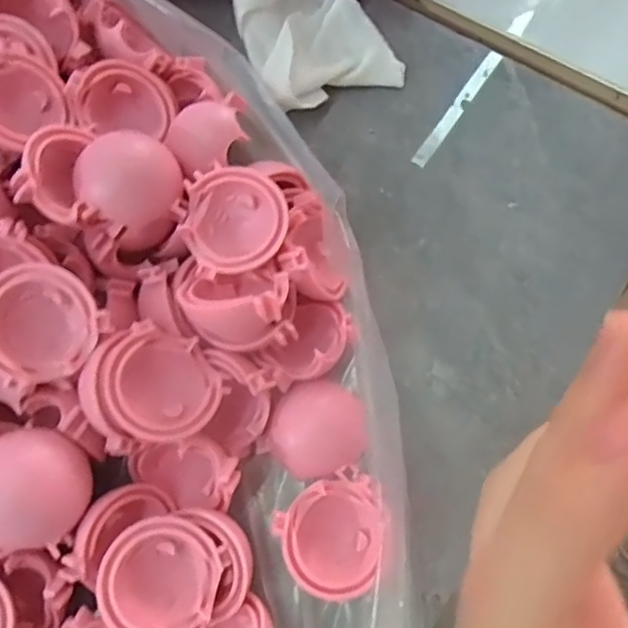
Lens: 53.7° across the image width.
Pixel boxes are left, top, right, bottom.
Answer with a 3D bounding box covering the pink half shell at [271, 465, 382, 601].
[{"bbox_3d":[0.006,0.060,0.166,0.028,0.013,0.028,-32,74,-9],"label":"pink half shell"}]

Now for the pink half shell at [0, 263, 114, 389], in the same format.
[{"bbox_3d":[-0.070,0.002,0.159,0.029,0.010,0.029,-31,100,-3],"label":"pink half shell"}]

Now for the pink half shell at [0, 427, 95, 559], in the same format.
[{"bbox_3d":[-0.072,0.044,0.156,0.027,0.015,0.028,22,73,8],"label":"pink half shell"}]

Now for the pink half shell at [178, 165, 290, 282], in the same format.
[{"bbox_3d":[-0.022,-0.025,0.173,0.028,0.011,0.030,0,72,0],"label":"pink half shell"}]

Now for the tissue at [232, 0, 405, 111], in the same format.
[{"bbox_3d":[0.001,-0.096,0.214,0.048,0.026,0.043,-24,73,-7],"label":"tissue"}]

